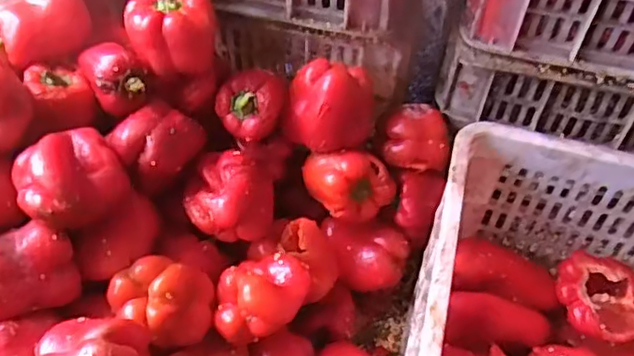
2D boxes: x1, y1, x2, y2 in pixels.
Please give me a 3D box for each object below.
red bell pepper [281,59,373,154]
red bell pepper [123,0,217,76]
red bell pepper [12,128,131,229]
[{"bbox_3d":[0.015,-0.086,0.728,0.103,0.081,0.086,5,52,1],"label":"red bell pepper"},{"bbox_3d":[-0.157,-0.157,0.689,0.089,0.081,0.094,1,52,-2],"label":"red bell pepper"},{"bbox_3d":[-0.239,0.001,0.614,0.101,0.071,0.083,-33,61,-25],"label":"red bell pepper"}]

